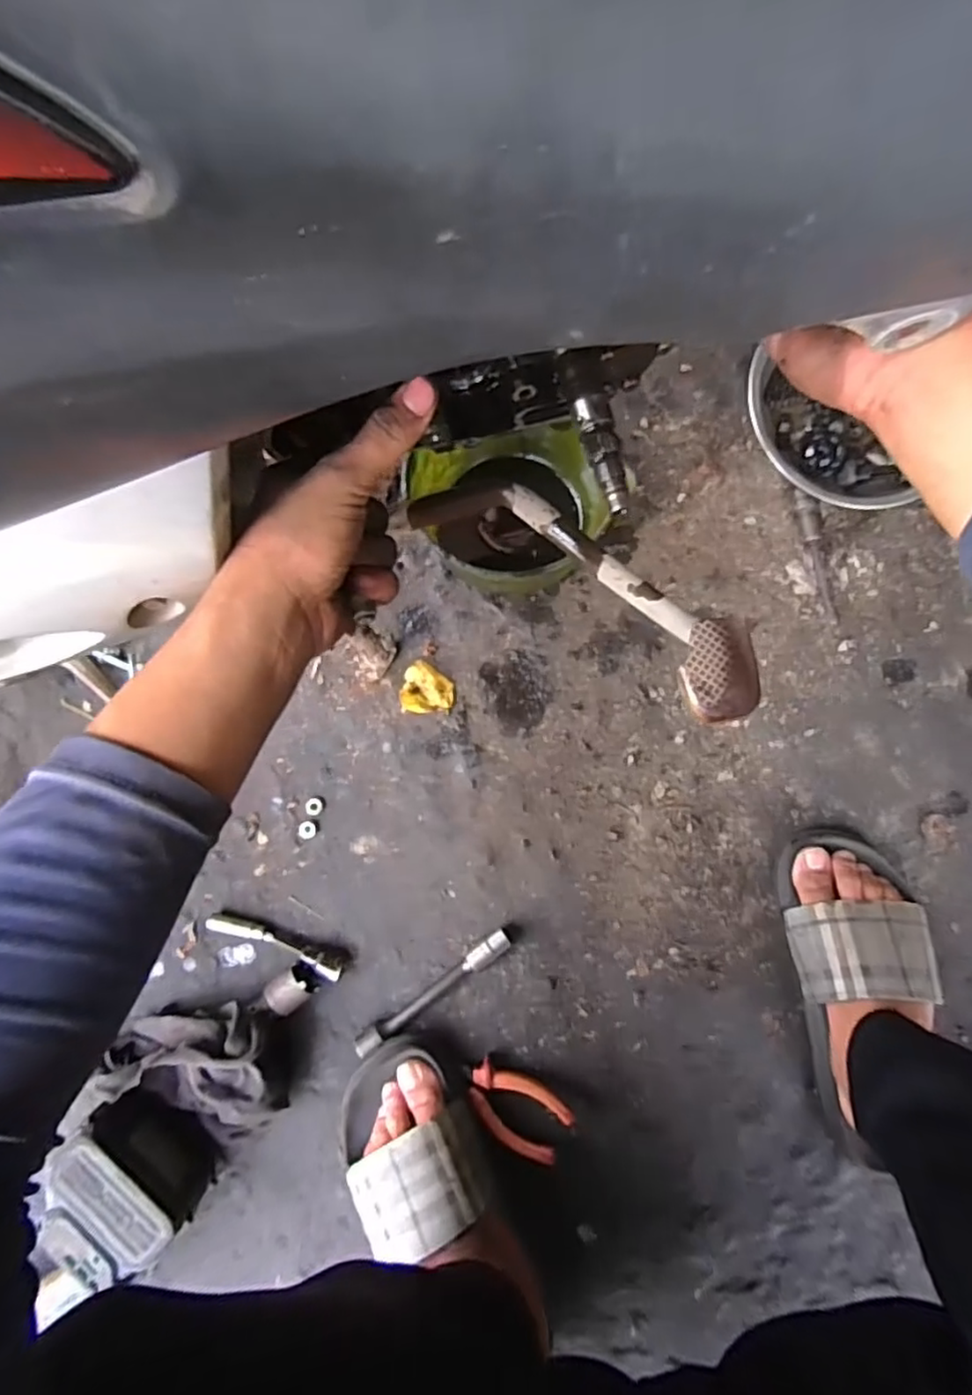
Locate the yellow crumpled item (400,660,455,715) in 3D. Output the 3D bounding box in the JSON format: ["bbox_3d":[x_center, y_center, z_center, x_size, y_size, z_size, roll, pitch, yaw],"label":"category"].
[{"bbox_3d":[-0.055,-0.010,0.613,0.047,0.013,0.048,2,82,1],"label":"yellow crumpled item"}]

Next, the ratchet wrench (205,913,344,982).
[{"bbox_3d":[-0.185,0.217,0.577,0.126,0.021,0.018,22,83,4],"label":"ratchet wrench"}]

